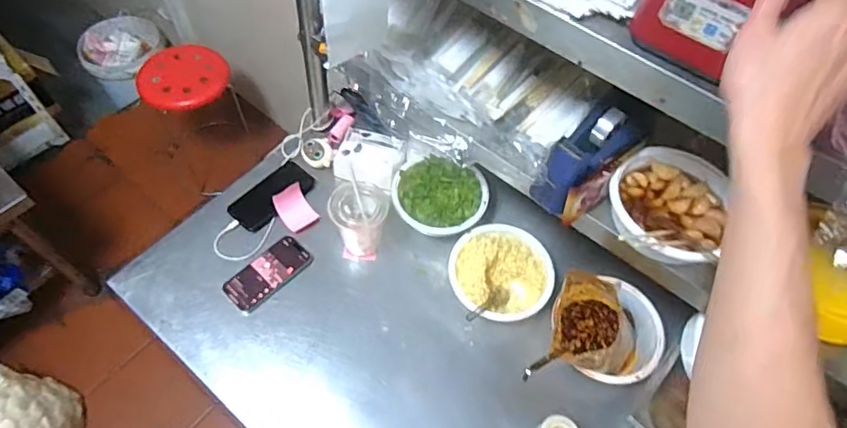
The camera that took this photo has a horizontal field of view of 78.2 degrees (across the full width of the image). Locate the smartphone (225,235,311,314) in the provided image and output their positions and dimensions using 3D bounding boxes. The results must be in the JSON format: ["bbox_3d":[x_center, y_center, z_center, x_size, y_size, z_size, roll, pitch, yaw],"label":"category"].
[{"bbox_3d":[-0.265,0.099,0.883,0.075,0.010,0.143,39,63,20],"label":"smartphone"}]

